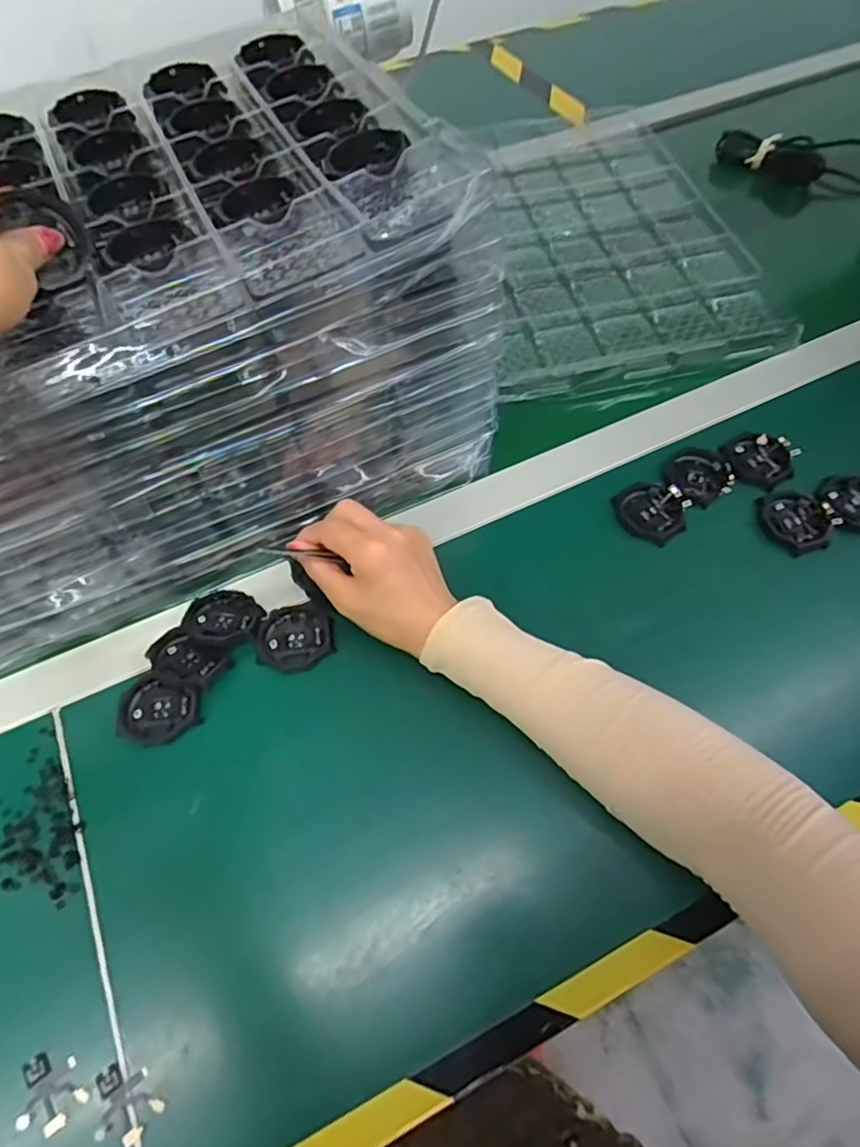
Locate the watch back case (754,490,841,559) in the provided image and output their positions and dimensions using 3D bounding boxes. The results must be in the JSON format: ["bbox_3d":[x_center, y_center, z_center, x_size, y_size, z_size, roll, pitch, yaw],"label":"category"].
[{"bbox_3d":[0.280,-0.041,0.476,0.050,0.011,0.053,-23,61,-11],"label":"watch back case"}]

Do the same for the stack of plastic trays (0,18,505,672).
[{"bbox_3d":[-0.203,-0.172,0.452,0.413,0.211,0.298,-23,61,-11],"label":"stack of plastic trays"}]

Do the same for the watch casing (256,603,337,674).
[{"bbox_3d":[-0.093,0.044,0.434,0.051,0.012,0.049,-1,59,2],"label":"watch casing"}]

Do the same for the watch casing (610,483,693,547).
[{"bbox_3d":[0.174,-0.048,0.489,0.048,0.018,0.052,-1,59,2],"label":"watch casing"}]

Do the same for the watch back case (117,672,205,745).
[{"bbox_3d":[-0.180,0.089,0.411,0.054,0.013,0.043,13,60,10],"label":"watch back case"}]

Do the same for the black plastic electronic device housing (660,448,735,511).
[{"bbox_3d":[0.218,-0.080,0.503,0.056,0.010,0.051,-1,59,2],"label":"black plastic electronic device housing"}]

